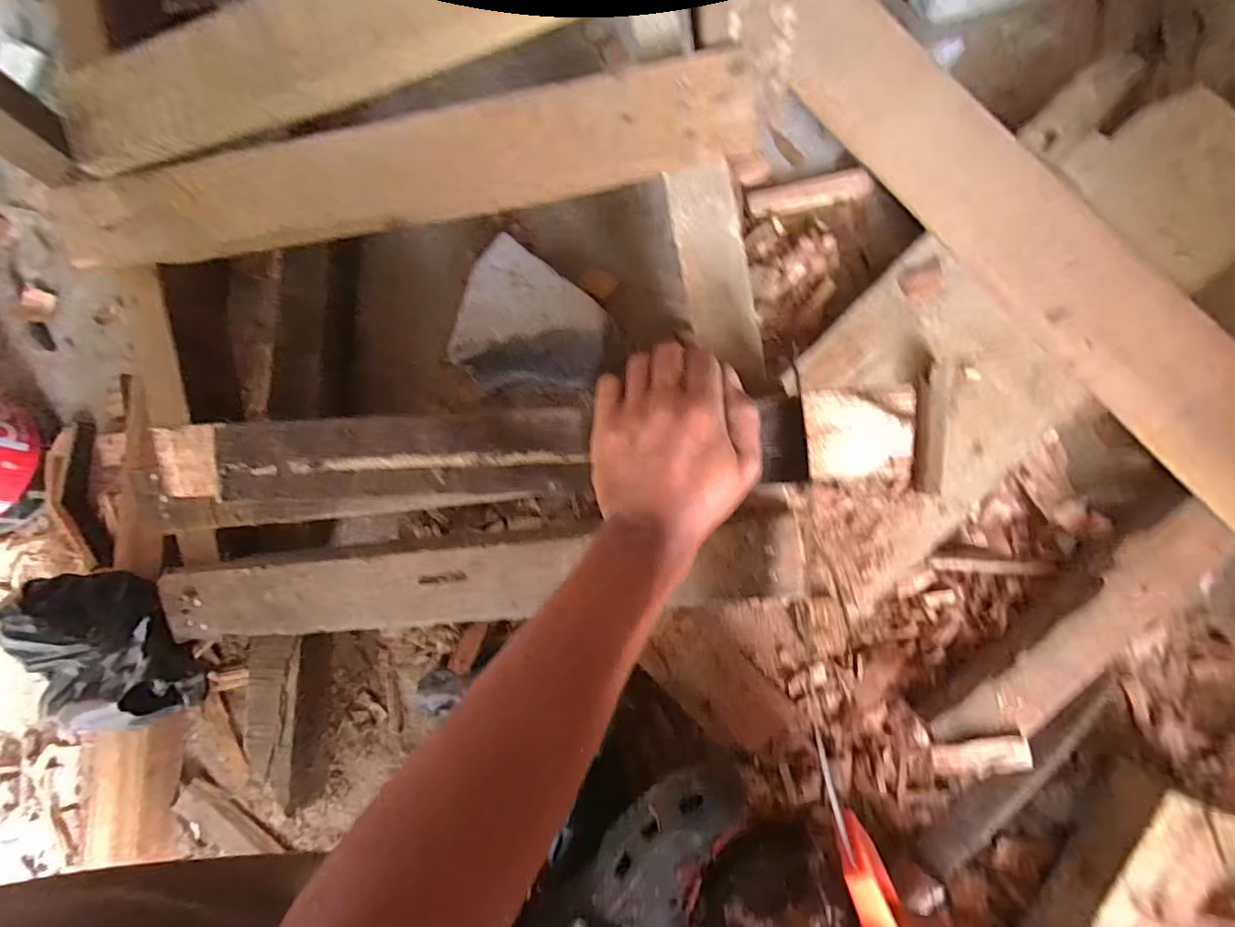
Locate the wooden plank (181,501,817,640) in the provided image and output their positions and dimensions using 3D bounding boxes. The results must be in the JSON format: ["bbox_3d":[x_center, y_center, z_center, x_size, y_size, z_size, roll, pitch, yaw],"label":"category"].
[{"bbox_3d":[-0.117,0.094,0.421,0.536,0.024,0.071,-7,86,7],"label":"wooden plank"}]

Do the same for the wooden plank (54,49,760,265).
[{"bbox_3d":[-0.162,-0.202,0.370,0.505,0.019,0.063,-6,109,9],"label":"wooden plank"}]

